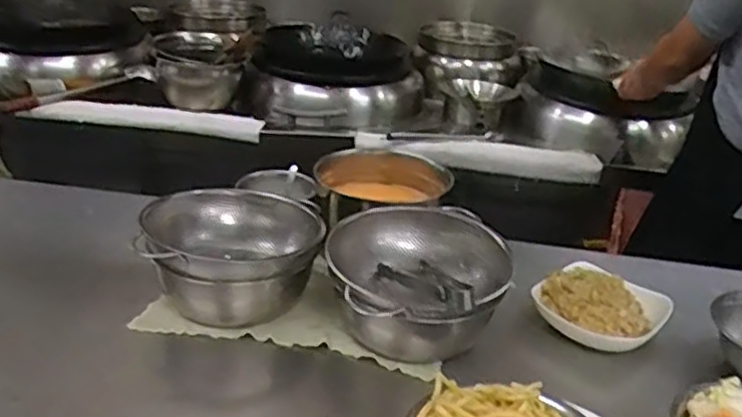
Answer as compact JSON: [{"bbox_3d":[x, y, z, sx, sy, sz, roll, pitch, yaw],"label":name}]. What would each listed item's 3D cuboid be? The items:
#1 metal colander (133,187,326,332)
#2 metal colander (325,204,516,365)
[{"bbox_3d":[-0.177,0.062,0.876,0.214,0.106,0.195,-3,25,-18],"label":"metal colander"},{"bbox_3d":[0.052,0.100,0.835,0.199,0.132,0.226,4,24,-3],"label":"metal colander"}]

